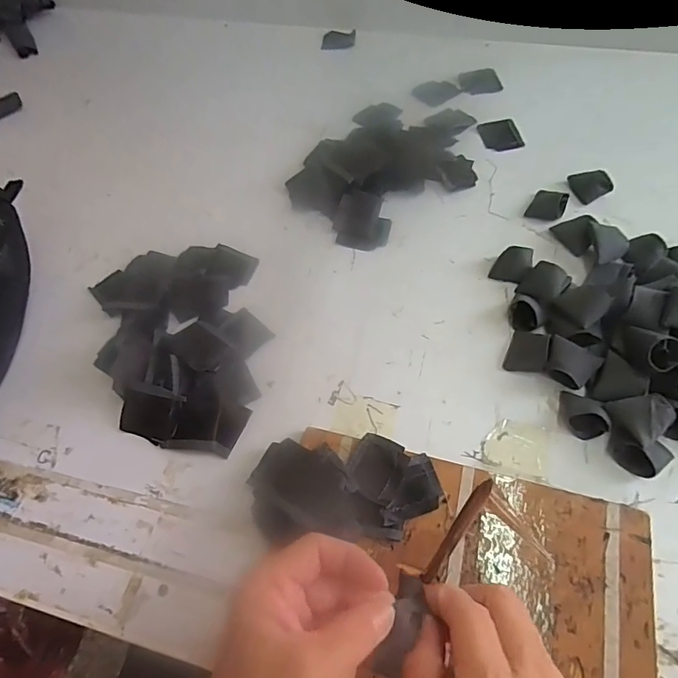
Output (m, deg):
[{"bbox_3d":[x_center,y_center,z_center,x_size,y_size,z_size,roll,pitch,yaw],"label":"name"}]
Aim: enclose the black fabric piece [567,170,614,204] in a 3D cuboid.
[{"bbox_3d":[0.285,-0.178,0.535,0.033,0.018,0.041,-21,60,-8],"label":"black fabric piece"}]

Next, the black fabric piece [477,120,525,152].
[{"bbox_3d":[0.206,-0.262,0.604,0.049,0.004,0.057,-9,59,-1],"label":"black fabric piece"}]

